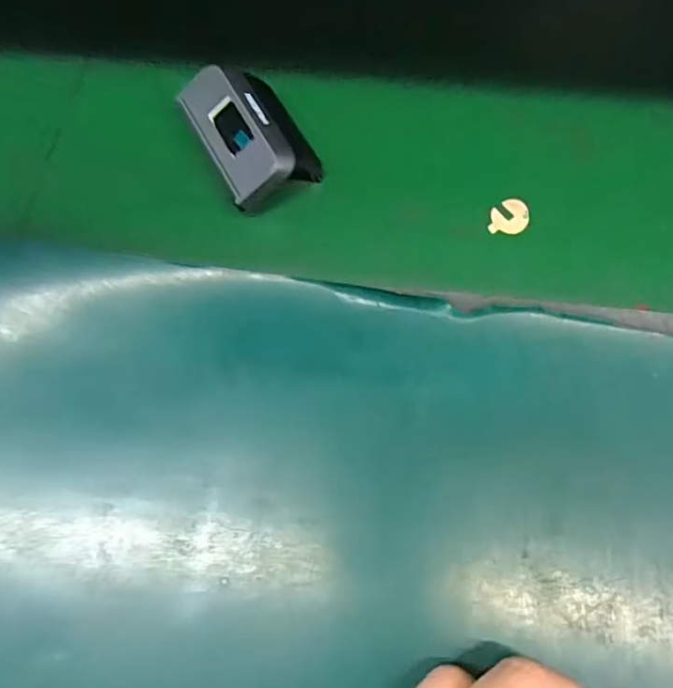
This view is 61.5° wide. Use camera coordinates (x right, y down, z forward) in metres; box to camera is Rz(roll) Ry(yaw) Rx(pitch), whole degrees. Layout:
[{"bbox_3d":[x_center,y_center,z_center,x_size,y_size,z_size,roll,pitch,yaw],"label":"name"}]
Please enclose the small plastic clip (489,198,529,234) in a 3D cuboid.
[{"bbox_3d":[0.084,-0.062,0.276,0.018,0.004,0.017,2,82,13],"label":"small plastic clip"}]

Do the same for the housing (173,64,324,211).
[{"bbox_3d":[-0.044,-0.106,0.280,0.046,0.020,0.070,-28,76,-7],"label":"housing"}]

